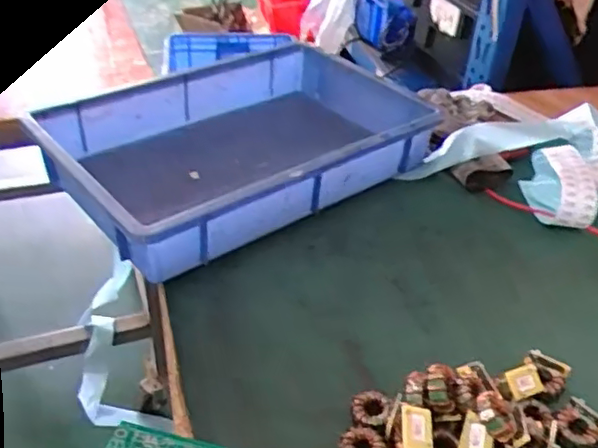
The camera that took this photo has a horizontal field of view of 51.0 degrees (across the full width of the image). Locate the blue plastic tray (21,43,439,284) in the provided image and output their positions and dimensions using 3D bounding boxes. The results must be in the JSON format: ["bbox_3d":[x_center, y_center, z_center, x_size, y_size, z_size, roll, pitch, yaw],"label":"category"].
[{"bbox_3d":[-0.057,-0.101,0.764,0.467,0.104,0.275,-27,47,-34],"label":"blue plastic tray"}]

